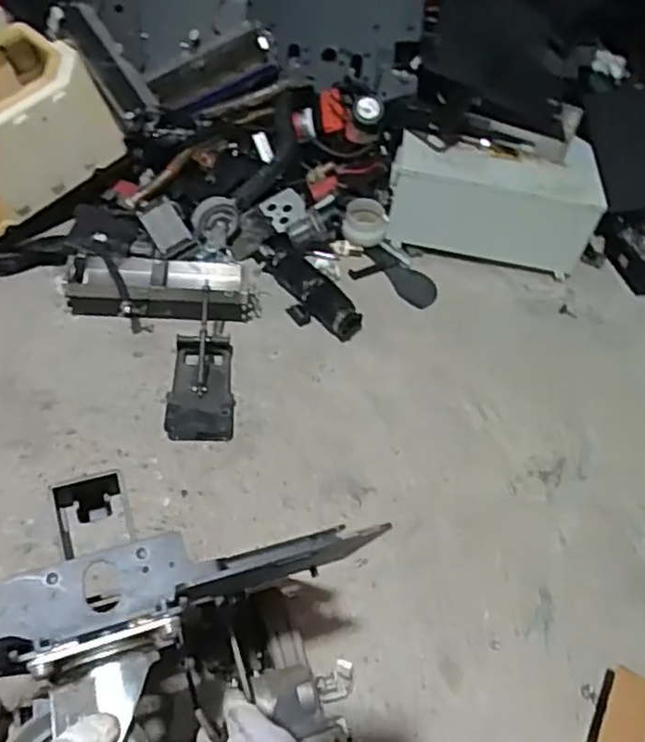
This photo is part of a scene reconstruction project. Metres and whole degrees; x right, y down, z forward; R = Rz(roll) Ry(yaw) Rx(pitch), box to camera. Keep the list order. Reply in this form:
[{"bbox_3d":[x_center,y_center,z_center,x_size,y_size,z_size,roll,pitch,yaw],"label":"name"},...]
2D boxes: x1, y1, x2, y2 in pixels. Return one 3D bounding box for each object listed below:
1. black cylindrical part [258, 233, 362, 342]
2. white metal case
[{"bbox_3d":[-0.040,-0.178,1.347,0.098,0.063,0.311,-21,55,-25],"label":"black cylindrical part"},{"bbox_3d":[0.358,-0.369,1.439,0.417,0.190,0.195,9,50,2],"label":"white metal case"}]

